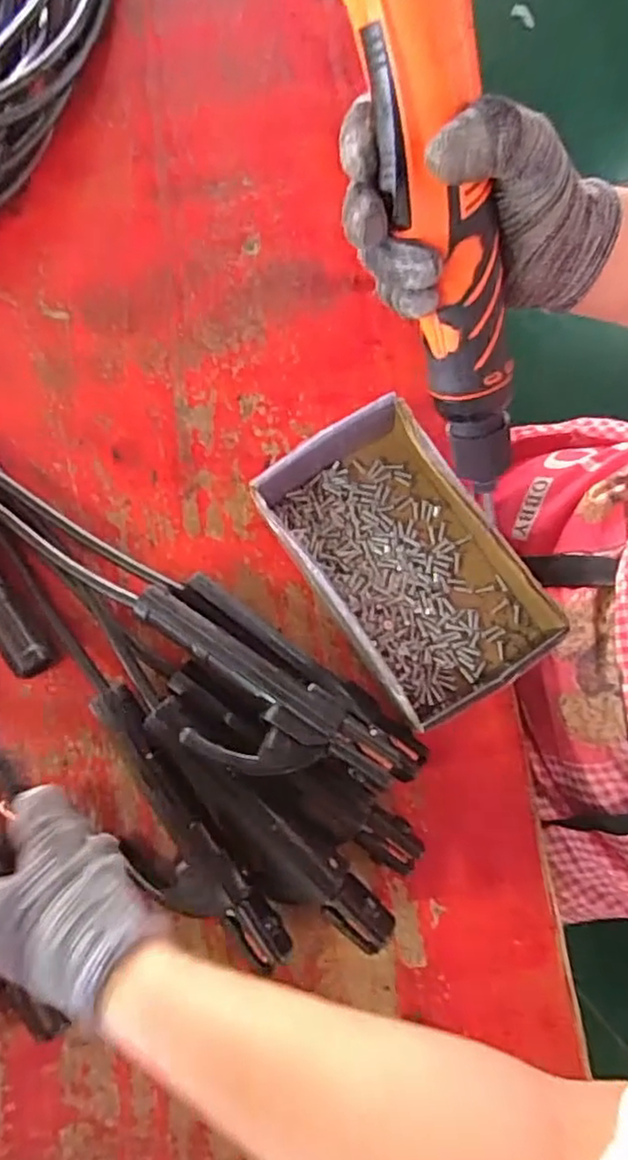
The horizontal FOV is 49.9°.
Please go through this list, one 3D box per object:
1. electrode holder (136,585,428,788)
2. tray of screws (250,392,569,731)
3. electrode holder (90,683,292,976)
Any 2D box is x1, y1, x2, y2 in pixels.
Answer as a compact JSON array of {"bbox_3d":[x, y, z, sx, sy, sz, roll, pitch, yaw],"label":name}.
[{"bbox_3d":[-0.035,0.086,0.438,0.208,0.053,0.075,31,81,8],"label":"electrode holder"},{"bbox_3d":[0.068,-0.018,0.467,0.135,0.050,0.204,-34,79,-5],"label":"tray of screws"},{"bbox_3d":[-0.097,0.166,0.436,0.070,0.035,0.200,-36,79,-5],"label":"electrode holder"}]

